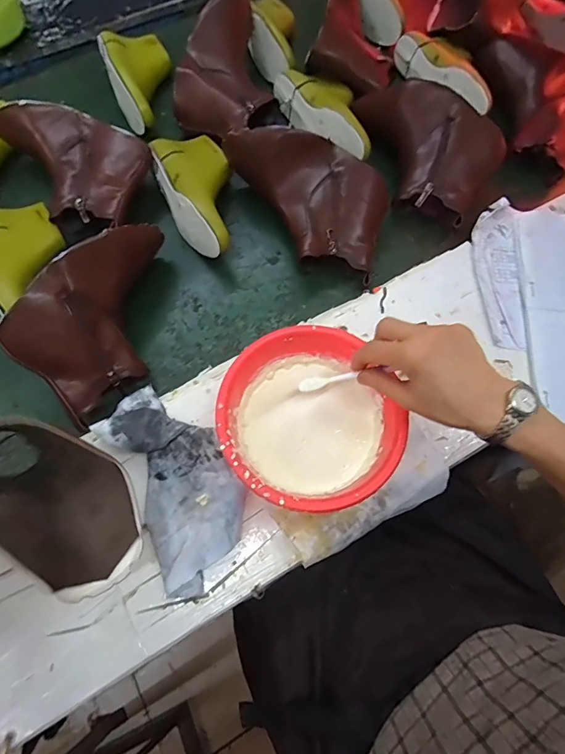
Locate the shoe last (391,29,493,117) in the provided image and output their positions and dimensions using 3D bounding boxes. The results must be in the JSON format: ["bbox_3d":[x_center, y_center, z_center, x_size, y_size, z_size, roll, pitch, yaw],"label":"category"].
[{"bbox_3d":[0.284,-0.530,0.711,0.073,0.058,0.235,-29,72,-11],"label":"shoe last"}]

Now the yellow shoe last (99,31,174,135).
[{"bbox_3d":[-0.239,-0.522,0.702,0.106,0.062,0.230,-19,70,-8],"label":"yellow shoe last"}]

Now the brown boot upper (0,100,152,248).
[{"bbox_3d":[-0.303,-0.318,0.626,0.162,0.098,0.260,-37,74,-13],"label":"brown boot upper"}]

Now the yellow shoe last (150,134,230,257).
[{"bbox_3d":[-0.119,-0.271,0.608,0.102,0.080,0.222,-20,70,-8],"label":"yellow shoe last"}]

